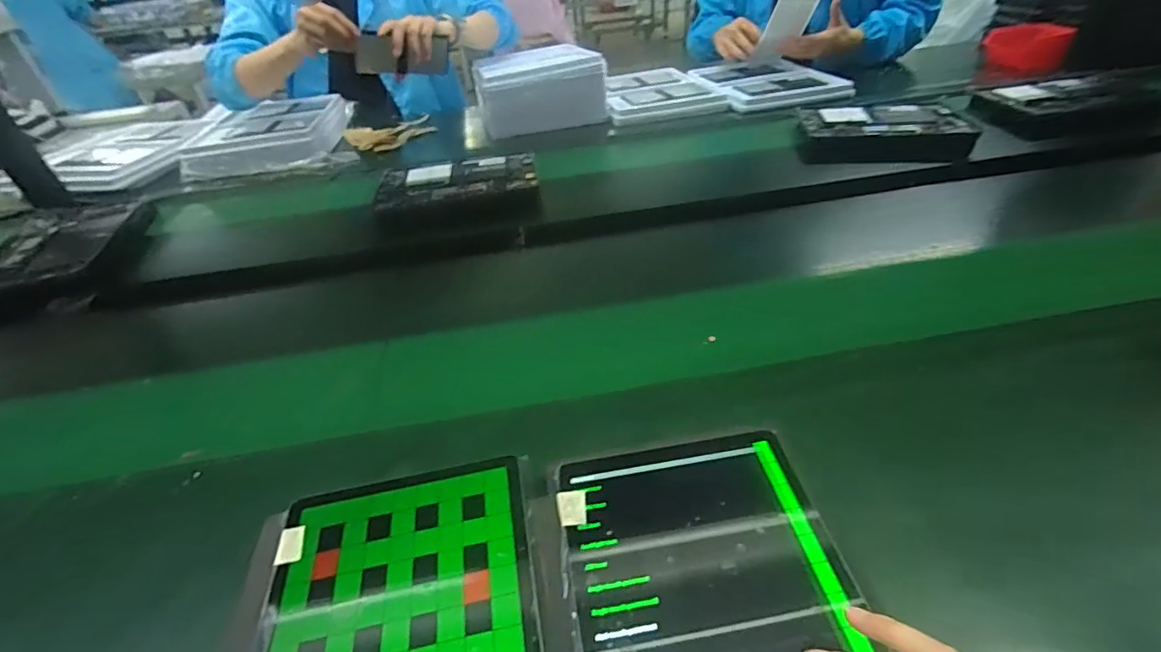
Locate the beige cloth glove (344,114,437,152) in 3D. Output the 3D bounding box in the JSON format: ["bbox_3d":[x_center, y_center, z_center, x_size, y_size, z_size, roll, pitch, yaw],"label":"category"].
[{"bbox_3d":[-0.394,-0.417,1.107,0.193,0.030,0.134,-30,46,-26],"label":"beige cloth glove"}]

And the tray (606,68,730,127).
[{"bbox_3d":[0.163,-0.504,1.114,0.228,0.019,0.284,-8,41,-2],"label":"tray"}]

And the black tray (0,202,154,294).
[{"bbox_3d":[-0.781,-0.121,0.790,0.167,0.041,0.254,-14,41,-10],"label":"black tray"}]

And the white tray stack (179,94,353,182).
[{"bbox_3d":[-0.637,-0.413,1.082,0.279,0.053,0.332,-10,40,-6],"label":"white tray stack"}]

